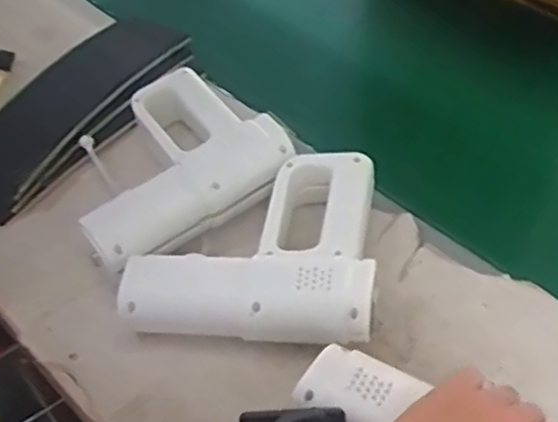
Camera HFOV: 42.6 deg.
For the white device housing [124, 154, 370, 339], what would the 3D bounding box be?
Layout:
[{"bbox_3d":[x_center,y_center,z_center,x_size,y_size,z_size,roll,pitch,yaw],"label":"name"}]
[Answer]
[{"bbox_3d":[-0.023,0.025,0.627,0.207,0.045,0.185,0,48,4],"label":"white device housing"}]

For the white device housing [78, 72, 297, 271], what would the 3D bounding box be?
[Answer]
[{"bbox_3d":[-0.109,-0.044,0.704,0.215,0.061,0.191,-30,53,-22],"label":"white device housing"}]

